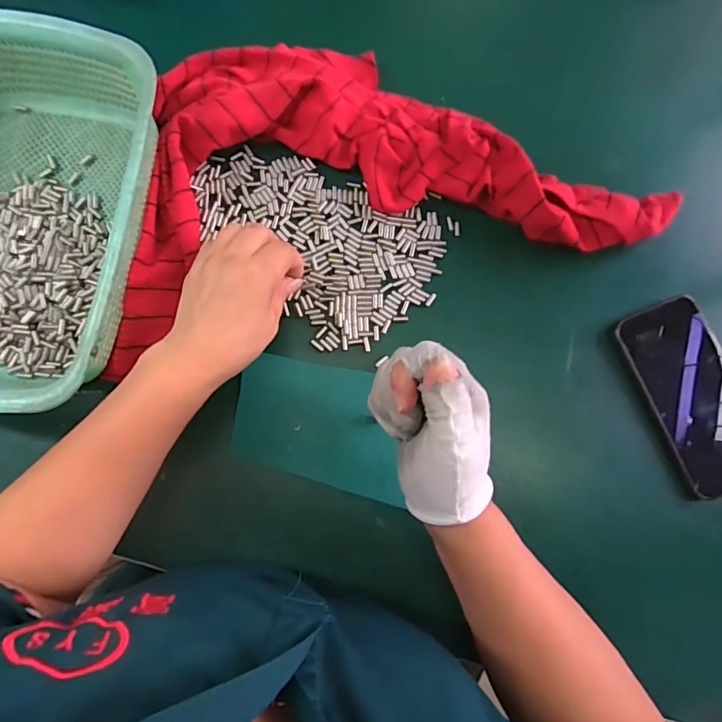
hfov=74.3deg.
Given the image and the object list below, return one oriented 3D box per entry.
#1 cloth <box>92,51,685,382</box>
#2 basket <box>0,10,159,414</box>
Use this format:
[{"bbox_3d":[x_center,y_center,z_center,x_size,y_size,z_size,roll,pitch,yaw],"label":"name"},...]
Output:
[{"bbox_3d":[0.003,-0.172,0.419,0.502,0.044,0.279,-14,80,-4],"label":"cloth"},{"bbox_3d":[-0.282,-0.111,0.385,0.220,0.082,0.298,8,80,0],"label":"basket"}]

